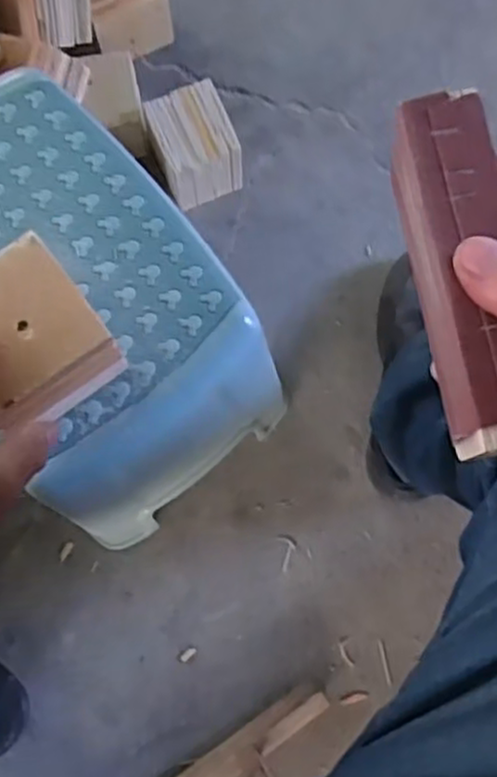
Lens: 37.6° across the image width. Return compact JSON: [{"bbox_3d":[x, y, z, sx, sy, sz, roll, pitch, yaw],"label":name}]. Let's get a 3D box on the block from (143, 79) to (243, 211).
[{"bbox_3d":[-0.062,-0.272,0.841,0.090,0.094,0.104,-20,79,-3],"label":"block"}]

